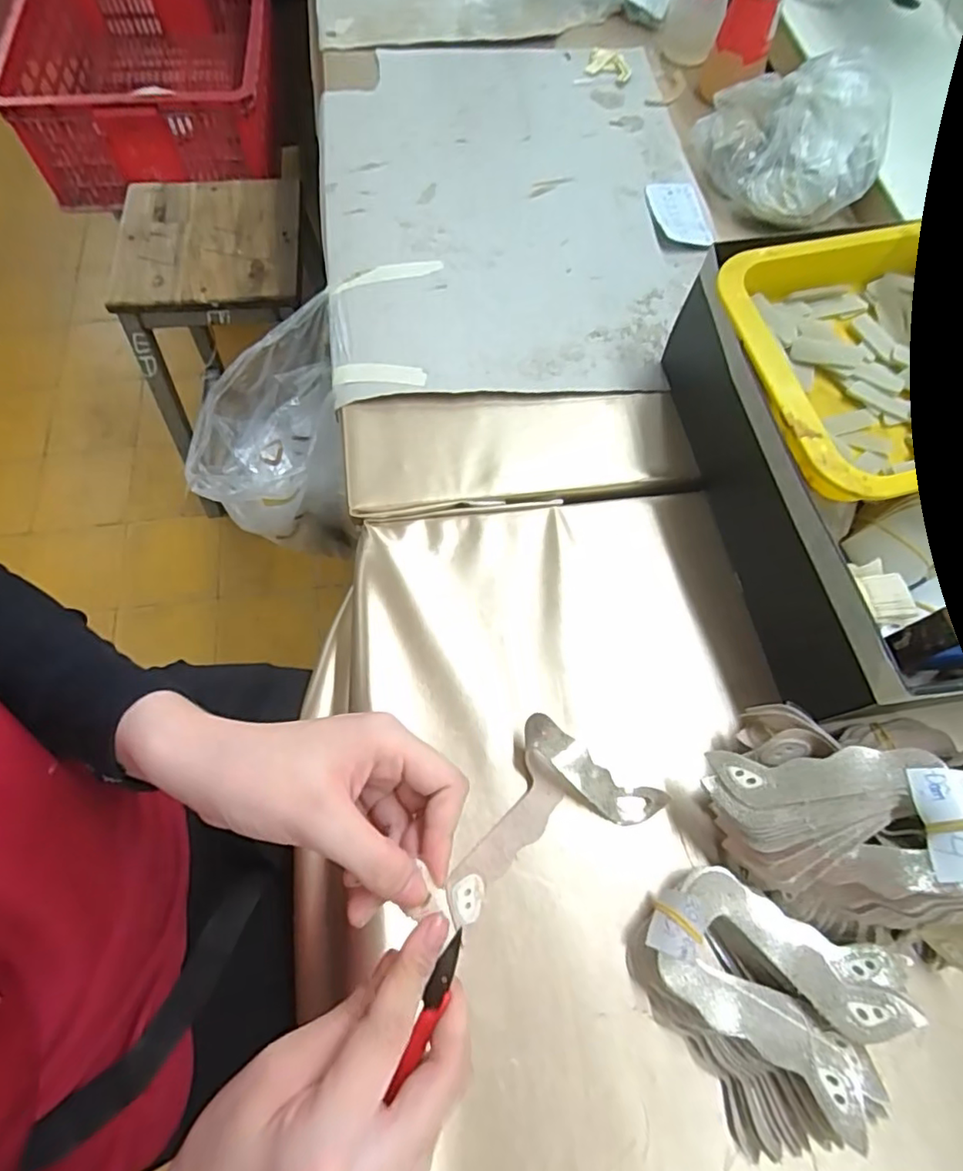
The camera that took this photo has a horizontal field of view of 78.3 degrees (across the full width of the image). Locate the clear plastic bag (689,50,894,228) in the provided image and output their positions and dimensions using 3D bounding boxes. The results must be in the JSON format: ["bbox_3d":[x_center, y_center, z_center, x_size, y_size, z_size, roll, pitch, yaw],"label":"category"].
[{"bbox_3d":[0.295,-0.421,0.569,0.173,0.085,0.146,17,68,6],"label":"clear plastic bag"}]

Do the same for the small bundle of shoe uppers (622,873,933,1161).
[{"bbox_3d":[0.145,0.229,0.318,0.123,0.047,0.113,26,69,9],"label":"small bundle of shoe uppers"}]

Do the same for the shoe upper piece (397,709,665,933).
[{"bbox_3d":[0.030,0.137,0.365,0.148,0.030,0.083,-28,71,-12],"label":"shoe upper piece"}]

